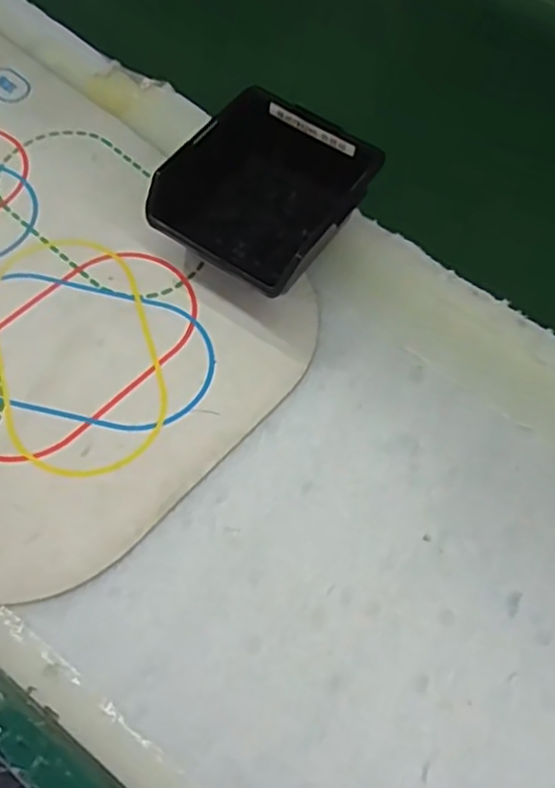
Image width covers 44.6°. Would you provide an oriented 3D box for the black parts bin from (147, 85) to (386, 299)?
[{"bbox_3d":[-0.008,-0.139,0.492,0.120,0.064,0.136,34,66,14],"label":"black parts bin"}]

